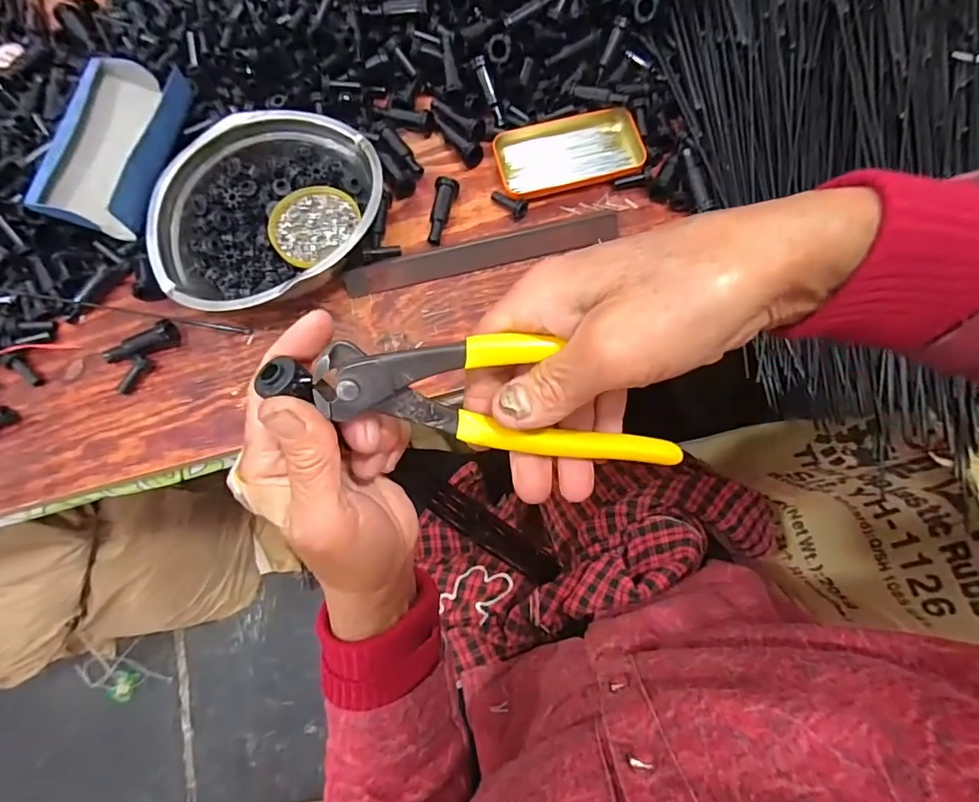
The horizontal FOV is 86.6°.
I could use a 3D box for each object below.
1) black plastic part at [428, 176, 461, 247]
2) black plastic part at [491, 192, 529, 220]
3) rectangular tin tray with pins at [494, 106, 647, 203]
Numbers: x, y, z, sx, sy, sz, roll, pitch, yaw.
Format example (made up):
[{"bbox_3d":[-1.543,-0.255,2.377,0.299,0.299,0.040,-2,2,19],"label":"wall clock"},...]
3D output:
[{"bbox_3d":[-0.045,-0.186,0.506,0.022,0.020,0.063,7,74,4],"label":"black plastic part"},{"bbox_3d":[0.020,-0.196,0.510,0.016,0.016,0.041,-39,76,-9],"label":"black plastic part"},{"bbox_3d":[0.079,-0.253,0.530,0.142,0.026,0.076,-12,73,-1],"label":"rectangular tin tray with pins"}]

